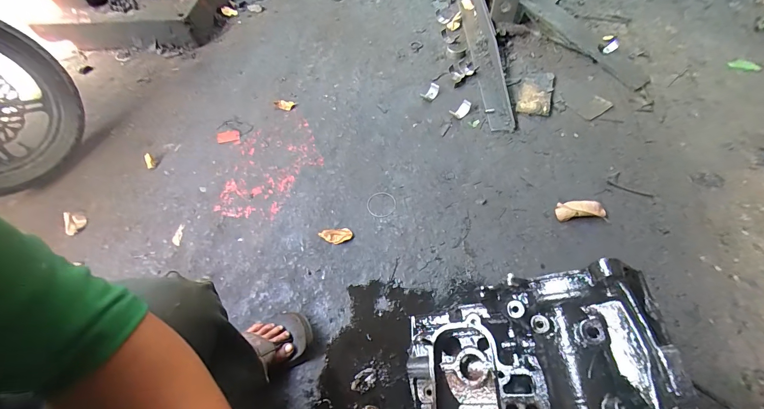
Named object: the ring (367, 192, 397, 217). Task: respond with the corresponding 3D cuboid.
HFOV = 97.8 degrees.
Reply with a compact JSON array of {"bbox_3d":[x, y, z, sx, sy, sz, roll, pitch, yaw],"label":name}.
[{"bbox_3d":[-0.002,0.001,0.909,0.080,0.005,0.082,-2,58,3],"label":"ring"}]

